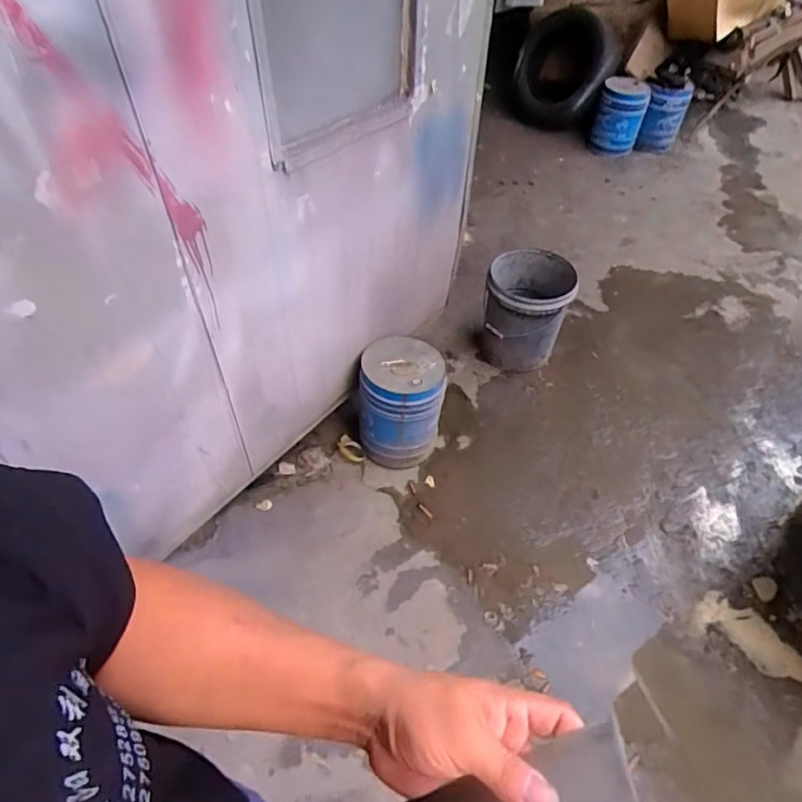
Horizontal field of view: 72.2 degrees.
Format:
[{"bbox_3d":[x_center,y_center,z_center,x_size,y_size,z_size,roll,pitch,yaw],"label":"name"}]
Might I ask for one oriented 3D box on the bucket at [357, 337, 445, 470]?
[{"bbox_3d":[-0.002,0.008,1.802,0.263,0.358,0.275,1,50,-2],"label":"bucket"}]

